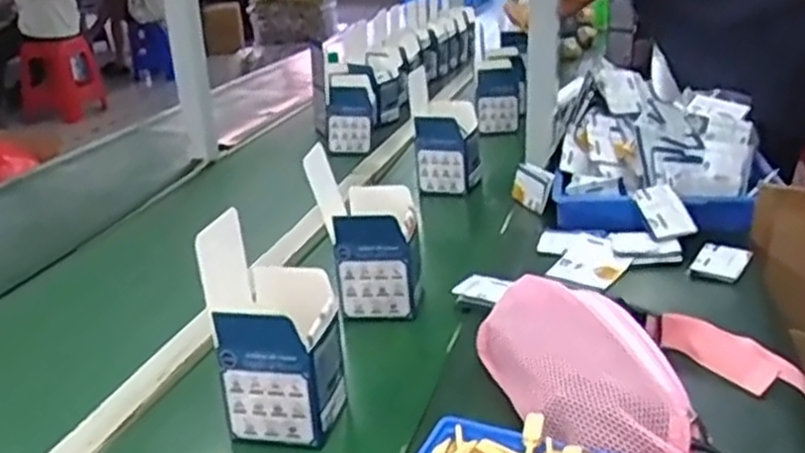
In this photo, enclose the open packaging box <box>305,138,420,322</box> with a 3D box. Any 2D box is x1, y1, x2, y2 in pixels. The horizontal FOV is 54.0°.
[{"bbox_3d":[-0.039,0.007,0.851,0.108,0.161,0.094,-8,21,-3],"label":"open packaging box"}]

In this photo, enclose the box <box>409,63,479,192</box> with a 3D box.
[{"bbox_3d":[0.068,-0.147,1.194,0.091,0.162,0.098,-1,22,15],"label":"box"}]

